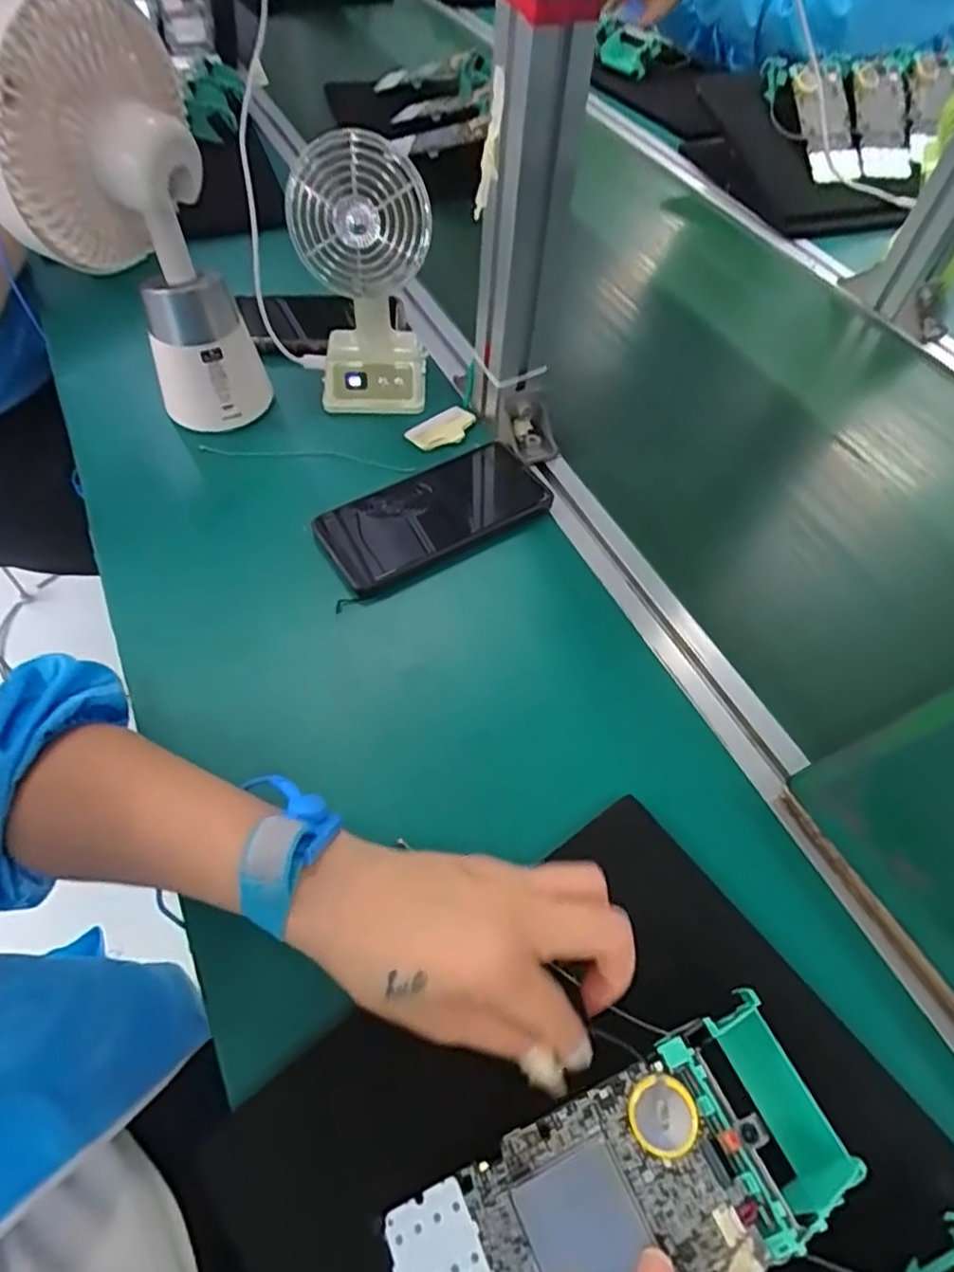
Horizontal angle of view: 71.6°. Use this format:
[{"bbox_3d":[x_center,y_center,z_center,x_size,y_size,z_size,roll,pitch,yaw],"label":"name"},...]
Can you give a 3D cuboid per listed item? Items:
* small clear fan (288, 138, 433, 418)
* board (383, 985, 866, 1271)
[{"bbox_3d":[-0.079,-0.253,0.481,0.092,0.168,0.087,-2,55,-5],"label":"small clear fan"},{"bbox_3d":[0.052,0.211,0.249,0.168,0.042,0.066,-27,59,-6],"label":"board"}]

